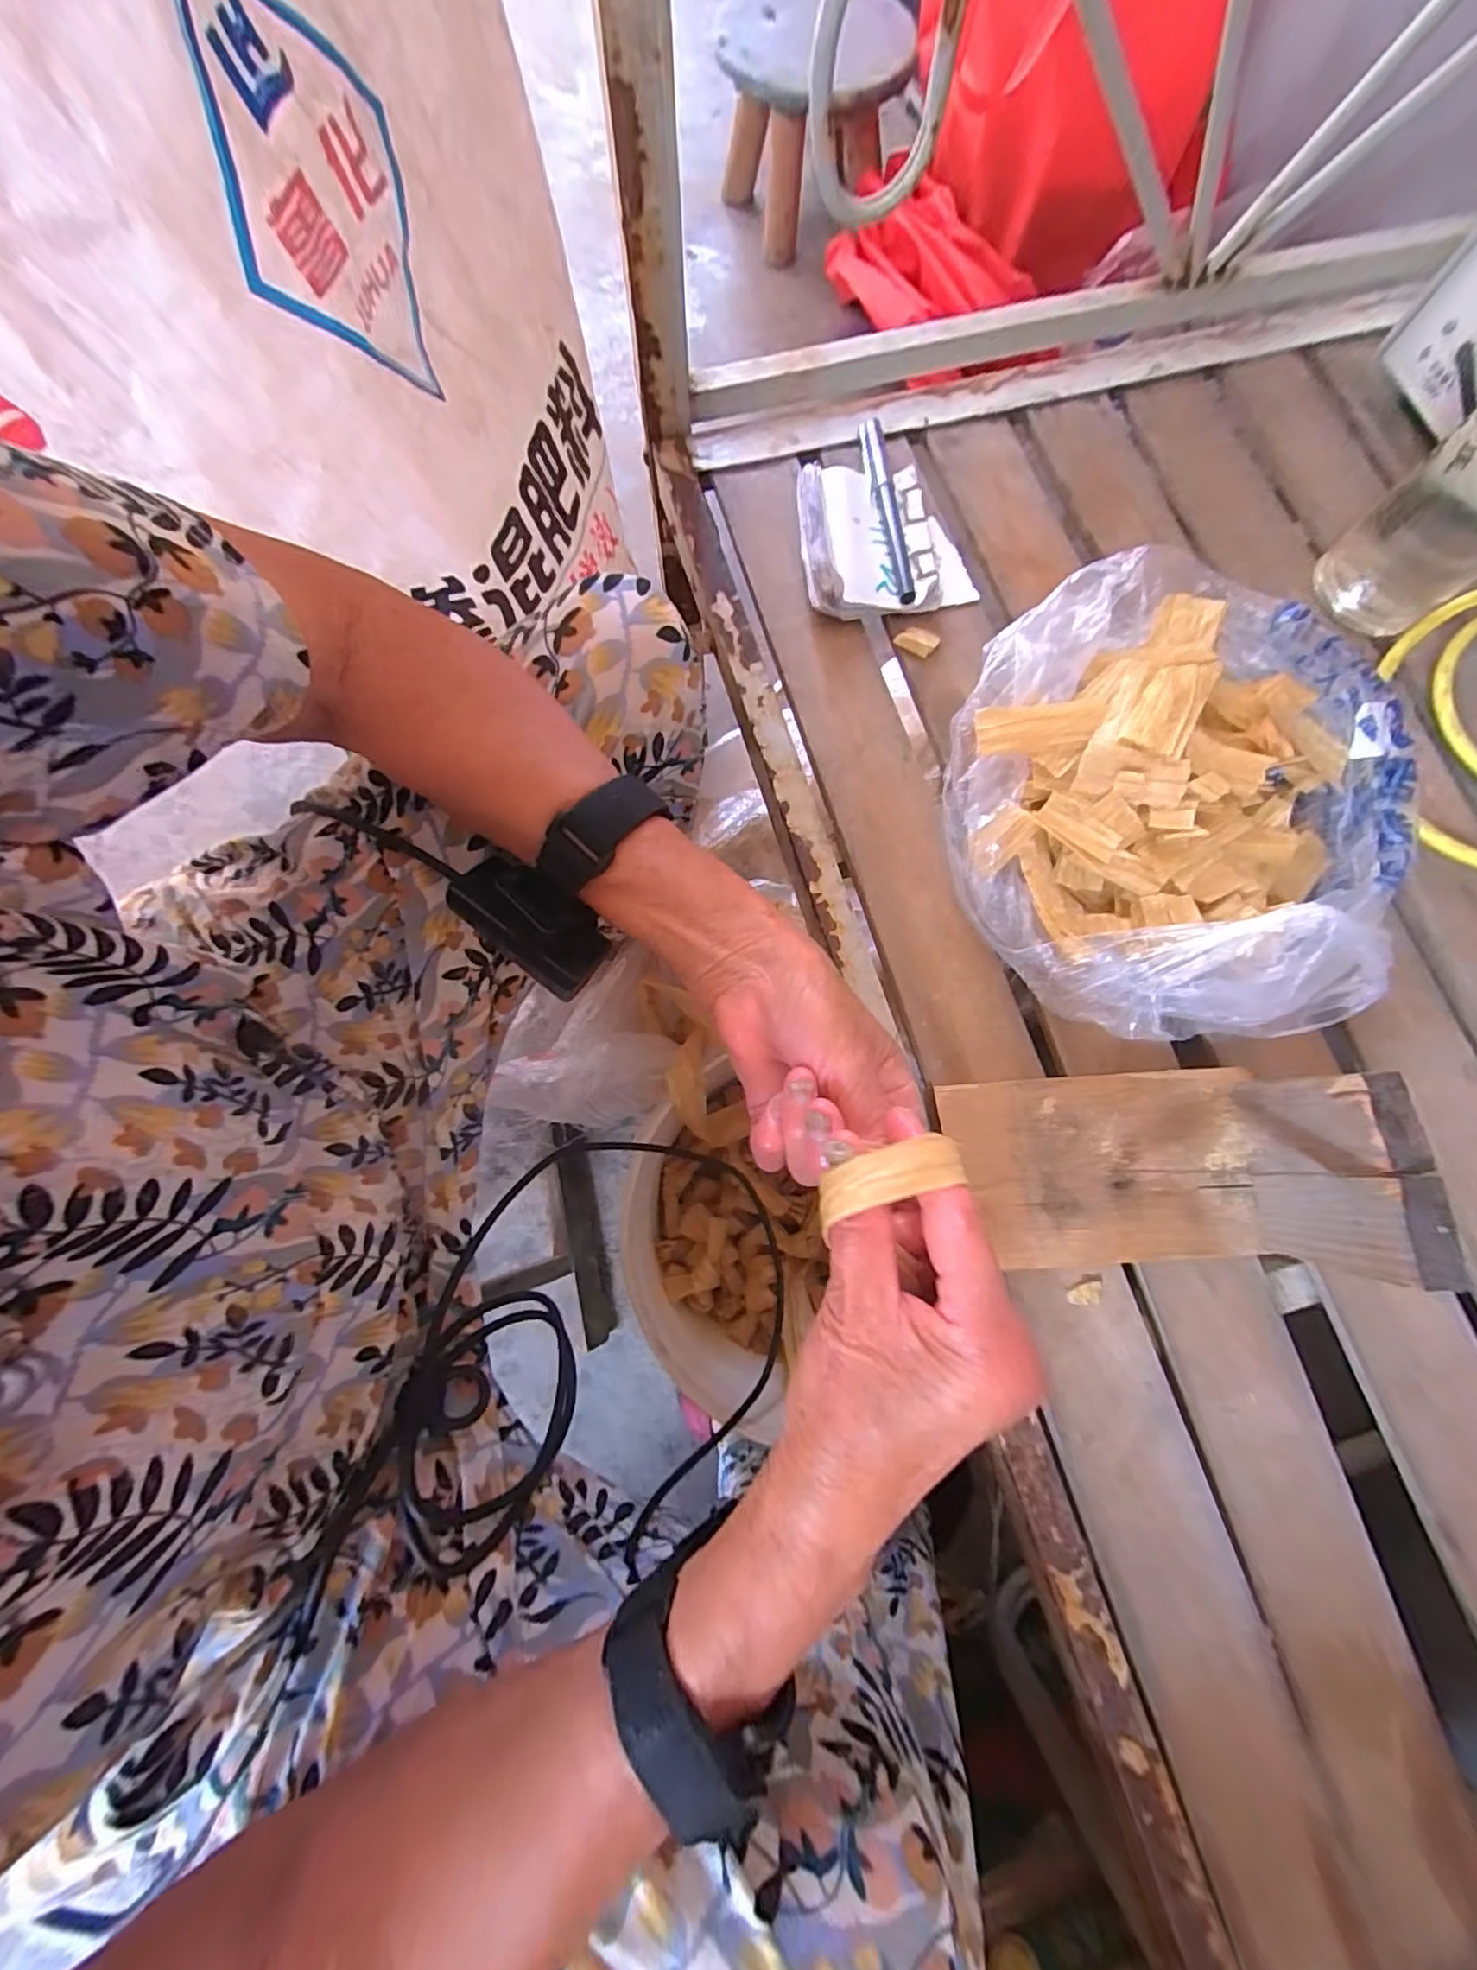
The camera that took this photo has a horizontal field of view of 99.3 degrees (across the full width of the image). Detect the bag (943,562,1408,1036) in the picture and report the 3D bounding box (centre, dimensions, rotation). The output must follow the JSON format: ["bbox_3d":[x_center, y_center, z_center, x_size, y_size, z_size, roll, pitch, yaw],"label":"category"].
[{"bbox_3d":[0.229,-0.112,0.326,0.217,0.075,0.268,28,78,4],"label":"bag"}]

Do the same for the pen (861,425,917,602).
[{"bbox_3d":[0.095,-0.295,0.391,0.013,0.010,0.137,-8,78,-4],"label":"pen"}]

